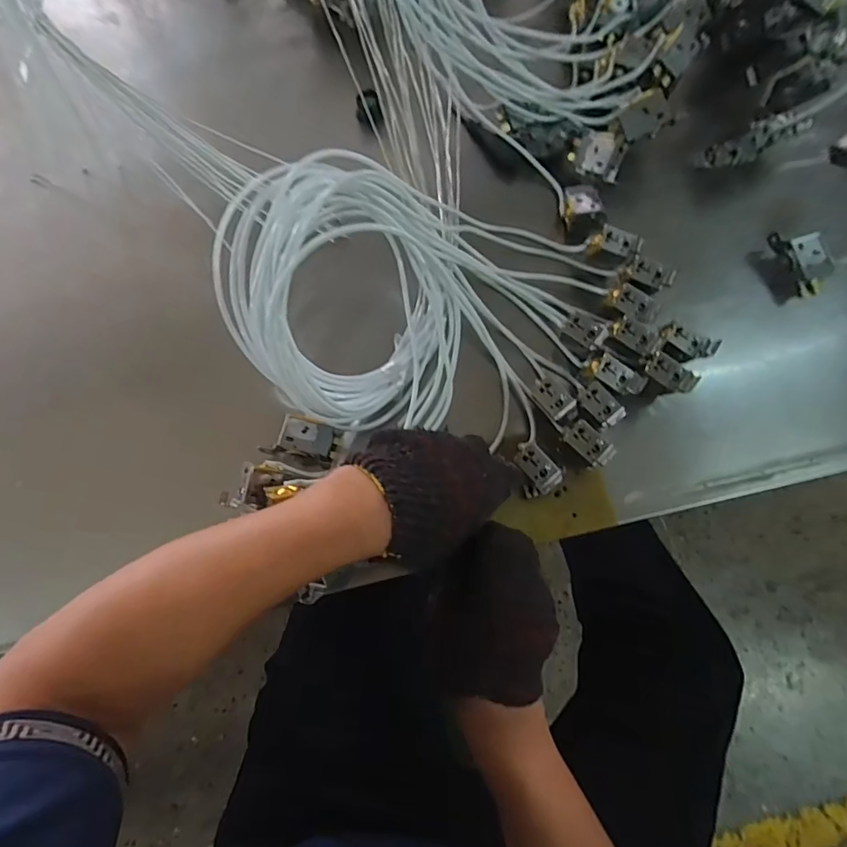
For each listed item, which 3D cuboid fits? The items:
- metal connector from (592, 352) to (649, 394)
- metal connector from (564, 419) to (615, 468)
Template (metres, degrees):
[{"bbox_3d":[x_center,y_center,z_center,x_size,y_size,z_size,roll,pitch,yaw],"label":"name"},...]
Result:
[{"bbox_3d":[0.163,-0.041,0.412,0.042,0.016,0.022,40,78,12],"label":"metal connector"},{"bbox_3d":[0.132,0.016,0.392,0.022,0.009,0.038,-44,77,-11],"label":"metal connector"}]

